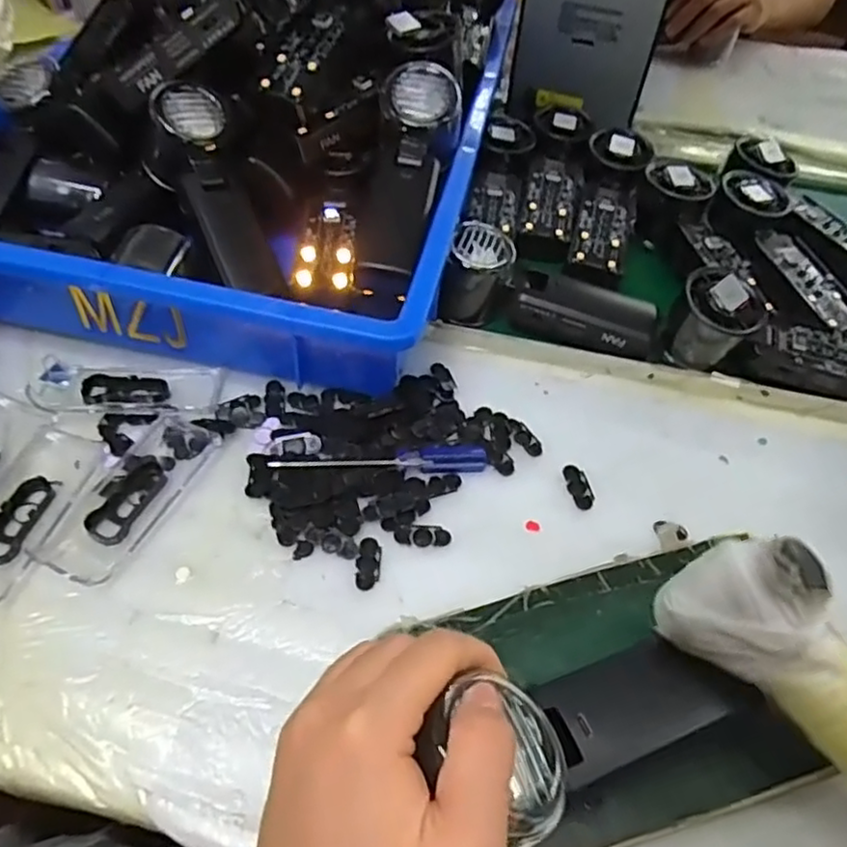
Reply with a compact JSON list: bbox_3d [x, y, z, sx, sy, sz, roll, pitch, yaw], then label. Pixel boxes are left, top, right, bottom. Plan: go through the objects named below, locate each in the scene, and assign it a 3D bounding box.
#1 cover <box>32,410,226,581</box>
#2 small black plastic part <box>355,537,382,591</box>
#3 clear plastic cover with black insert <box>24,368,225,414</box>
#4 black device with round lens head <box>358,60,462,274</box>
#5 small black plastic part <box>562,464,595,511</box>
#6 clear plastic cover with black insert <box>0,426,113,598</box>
[{"bbox_3d":[-0.160,0.036,0.366,0.048,0.006,0.109,20,50,13],"label":"cover"},{"bbox_3d":[-0.029,0.072,0.349,0.013,0.004,0.030,4,48,0],"label":"small black plastic part"},{"bbox_3d":[-0.182,-0.021,0.413,0.109,0.005,0.037,-2,49,-6],"label":"clear plastic cover with black insert"},{"bbox_3d":[-0.012,-0.168,0.456,0.053,0.047,0.156,11,74,6],"label":"black device with round lens head"},{"bbox_3d":[0.091,0.036,0.388,0.013,0.004,0.030,-7,50,-10],"label":"small black plastic part"},{"bbox_3d":[-0.217,0.044,0.357,0.050,0.006,0.108,14,49,8],"label":"clear plastic cover with black insert"}]

